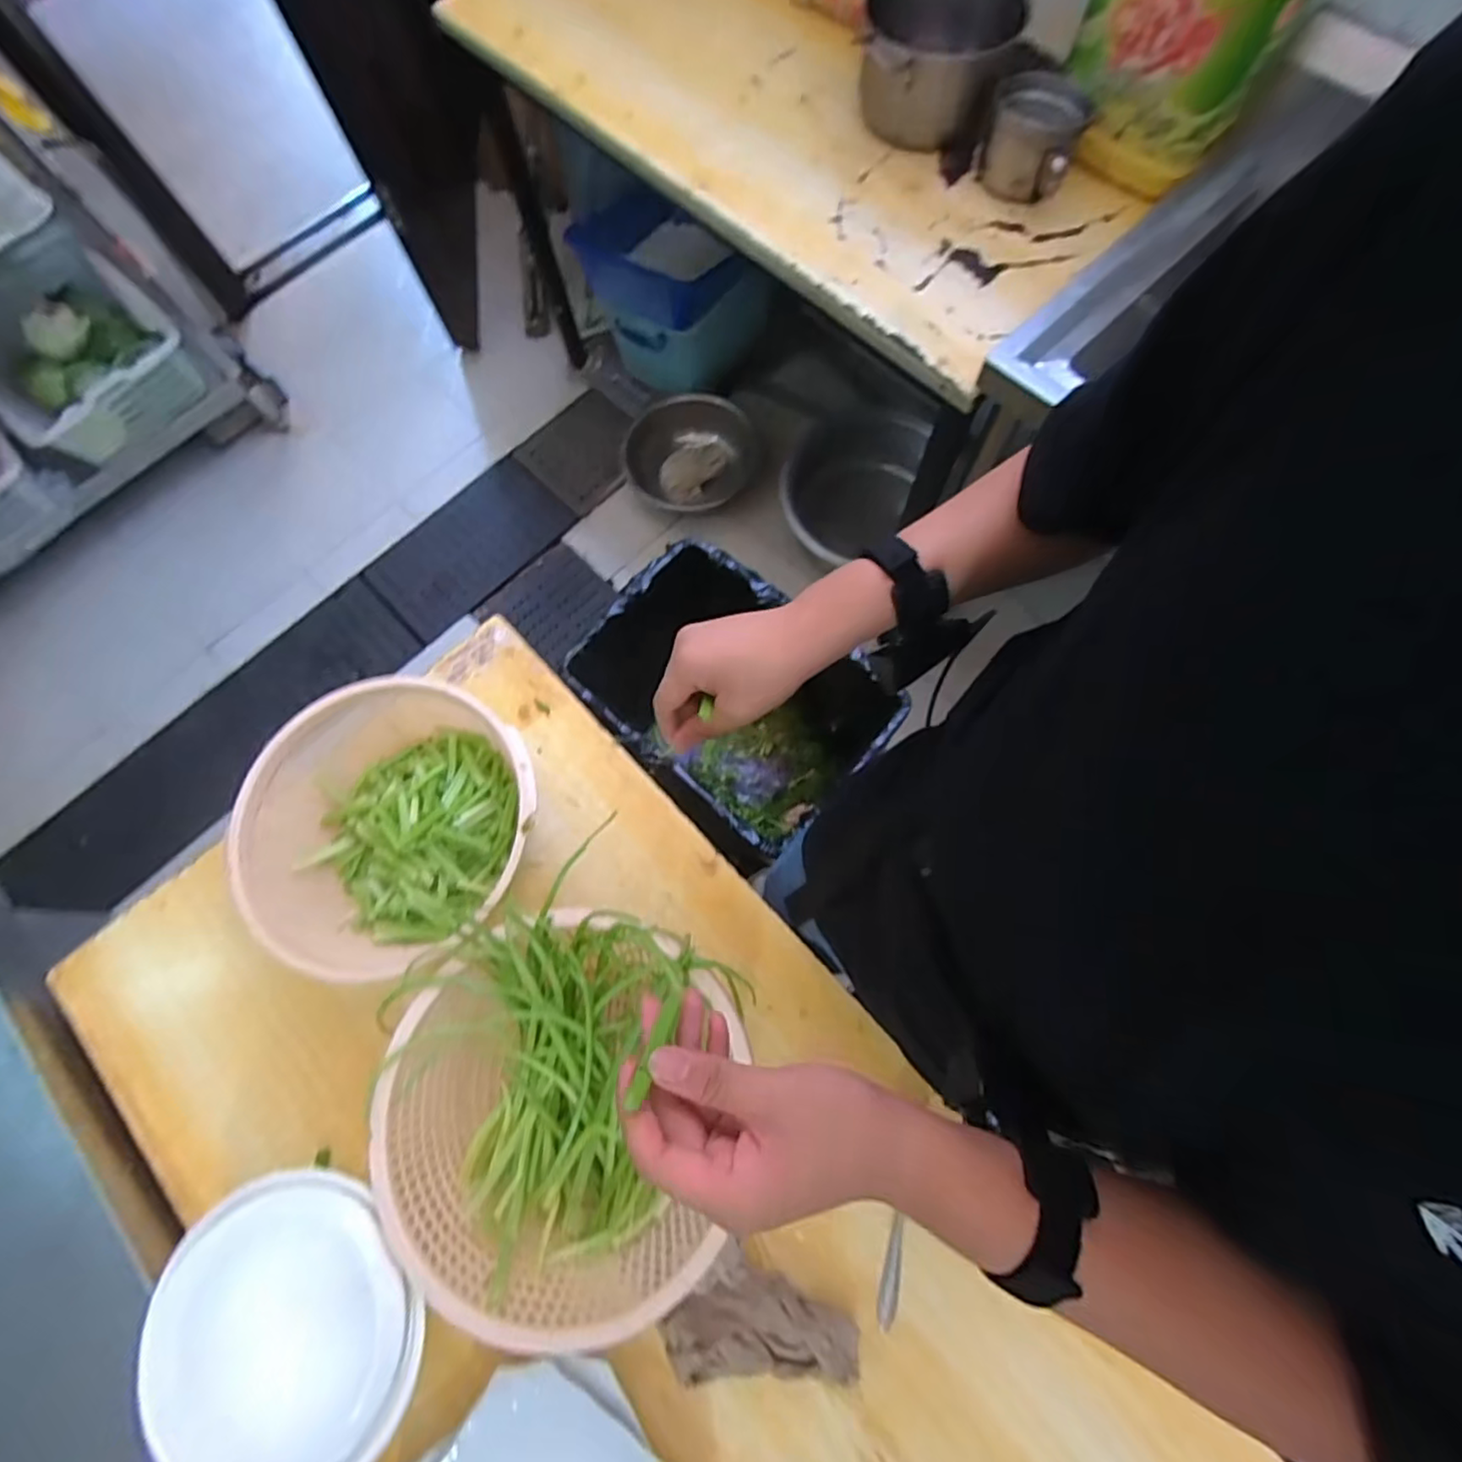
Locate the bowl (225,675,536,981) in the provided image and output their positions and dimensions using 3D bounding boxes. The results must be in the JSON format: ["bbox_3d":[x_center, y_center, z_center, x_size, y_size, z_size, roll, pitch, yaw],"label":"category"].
[{"bbox_3d":[-0.331,0.074,0.647,0.253,0.127,0.240,-1,73,3],"label":"bowl"}]

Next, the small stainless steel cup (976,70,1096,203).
[{"bbox_3d":[0.419,-0.824,0.912,0.122,0.102,0.122,-1,73,3],"label":"small stainless steel cup"}]

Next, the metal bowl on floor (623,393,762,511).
[{"bbox_3d":[-0.097,-0.715,1.687,0.346,0.095,0.291,-39,77,-10],"label":"metal bowl on floor"}]

